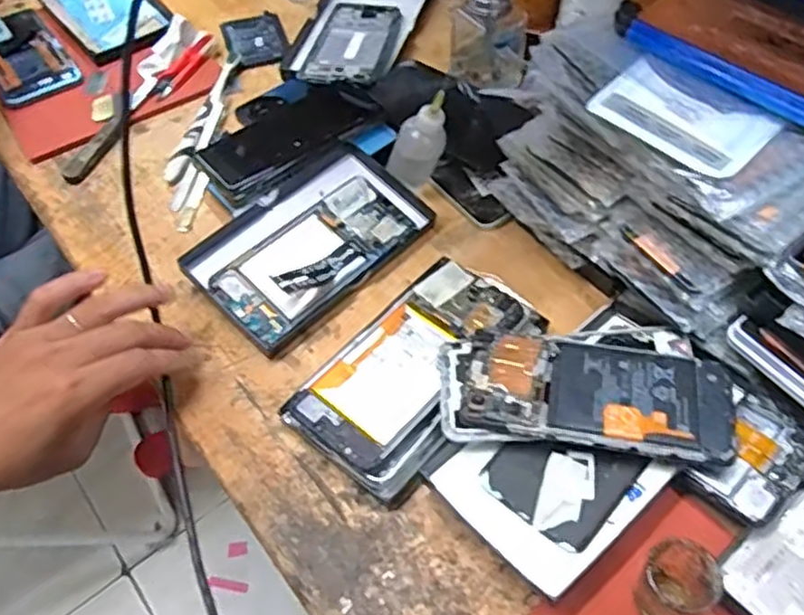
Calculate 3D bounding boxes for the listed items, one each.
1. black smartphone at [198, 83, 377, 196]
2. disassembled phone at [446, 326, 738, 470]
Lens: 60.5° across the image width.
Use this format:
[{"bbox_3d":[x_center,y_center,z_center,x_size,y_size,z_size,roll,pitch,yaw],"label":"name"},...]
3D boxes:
[{"bbox_3d":[-0.105,-0.153,0.602,0.140,0.012,0.085,-36,56,-14],"label":"black smartphone"},{"bbox_3d":[0.109,0.052,0.423,0.171,0.013,0.075,6,55,8],"label":"disassembled phone"}]

